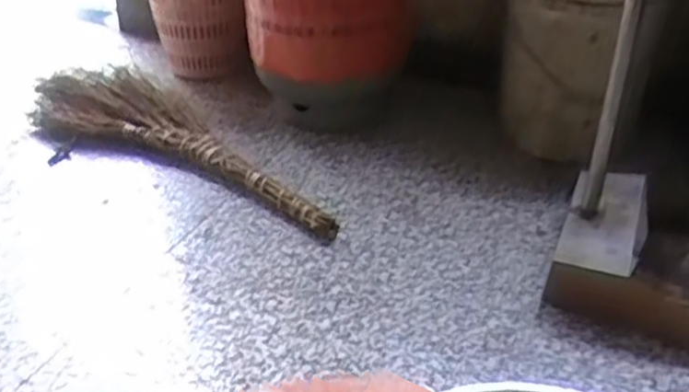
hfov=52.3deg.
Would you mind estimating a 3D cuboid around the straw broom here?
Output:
[{"bbox_3d":[-0.288,-0.116,1.324,0.735,0.095,0.234,17,36,24],"label":"straw broom"}]

